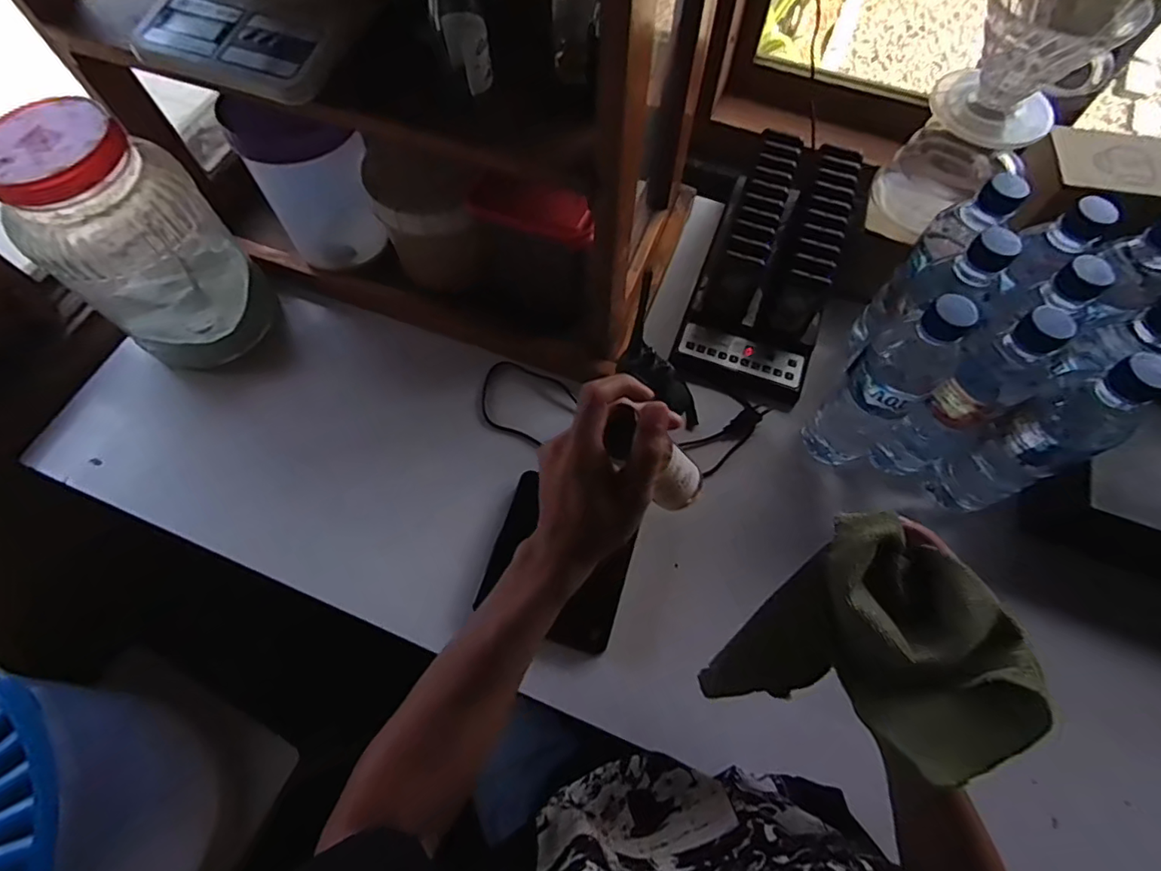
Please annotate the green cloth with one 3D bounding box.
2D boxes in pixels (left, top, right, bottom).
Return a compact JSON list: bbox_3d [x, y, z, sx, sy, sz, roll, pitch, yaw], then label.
[{"bbox_3d":[0.177,0.132,0.341,0.117,0.126,0.128,36,70,14],"label":"green cloth"}]

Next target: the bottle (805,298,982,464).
[{"bbox_3d":[0.268,-0.040,0.494,0.062,0.223,0.062,-36,71,-16],"label":"bottle"}]

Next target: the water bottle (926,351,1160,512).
[{"bbox_3d":[0.392,0.006,0.470,0.072,0.217,0.054,-23,68,-11],"label":"water bottle"}]

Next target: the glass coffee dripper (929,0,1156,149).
[{"bbox_3d":[0.381,-0.311,0.466,0.094,0.103,0.112,40,71,16],"label":"glass coffee dripper"}]

